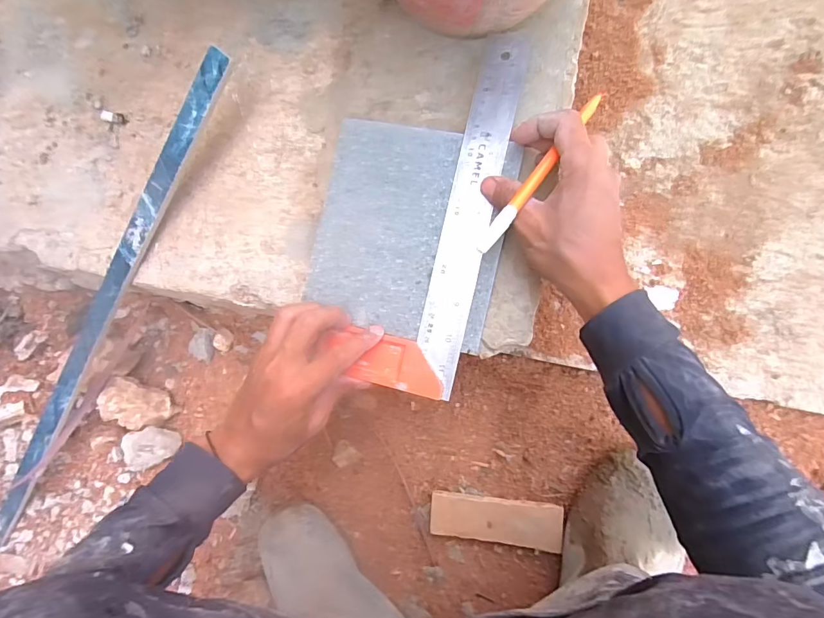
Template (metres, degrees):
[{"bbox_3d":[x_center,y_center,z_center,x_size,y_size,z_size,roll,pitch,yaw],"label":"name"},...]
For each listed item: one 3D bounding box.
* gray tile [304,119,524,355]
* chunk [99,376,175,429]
[{"bbox_3d":[-0.001,-0.065,0.372,0.160,0.013,0.170,14,89,8],"label":"gray tile"},{"bbox_3d":[-0.344,0.121,0.547,0.070,0.045,0.050,34,93,8],"label":"chunk"}]

